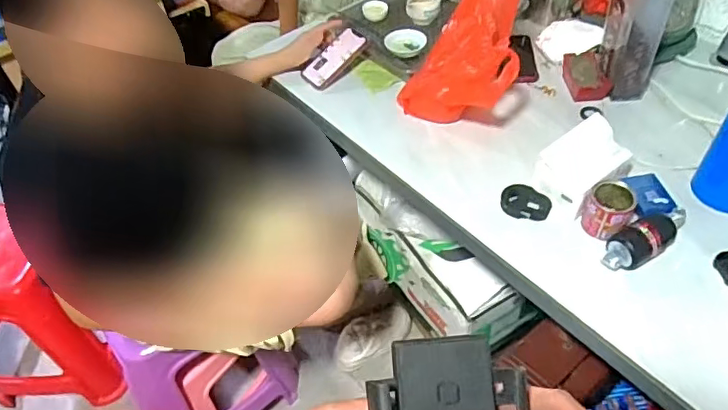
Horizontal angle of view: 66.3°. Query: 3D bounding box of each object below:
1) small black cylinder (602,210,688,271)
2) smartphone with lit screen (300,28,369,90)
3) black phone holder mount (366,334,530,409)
[{"bbox_3d":[0.415,0.046,0.820,0.154,0.047,0.060,-30,53,-20],"label":"small black cylinder"},{"bbox_3d":[-0.060,-0.306,1.155,0.147,0.012,0.060,-45,77,0],"label":"smartphone with lit screen"},{"bbox_3d":[0.054,0.136,0.352,0.093,0.026,0.101,-4,81,-2],"label":"black phone holder mount"}]

